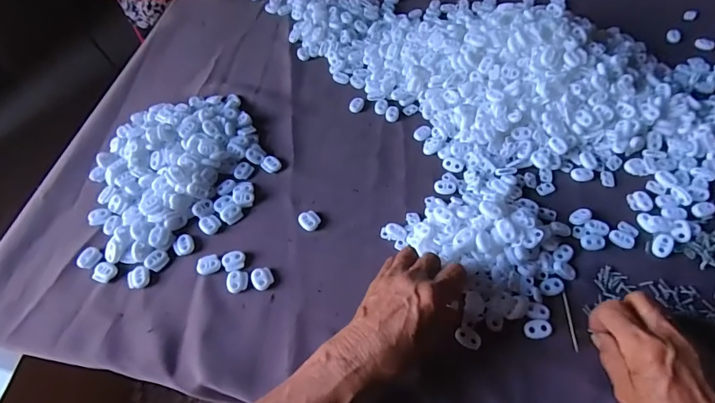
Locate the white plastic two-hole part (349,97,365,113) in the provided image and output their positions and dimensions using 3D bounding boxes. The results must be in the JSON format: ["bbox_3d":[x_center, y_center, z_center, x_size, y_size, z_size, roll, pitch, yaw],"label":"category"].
[{"bbox_3d":[0.000,-0.120,0.516,0.016,0.005,0.023,15,59,12],"label":"white plastic two-hole part"}]

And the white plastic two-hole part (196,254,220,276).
[{"bbox_3d":[-0.147,0.062,0.408,0.022,0.005,0.018,-26,60,-13],"label":"white plastic two-hole part"}]

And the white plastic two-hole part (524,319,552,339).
[{"bbox_3d":[0.157,0.111,0.361,0.022,0.004,0.016,-8,57,-3],"label":"white plastic two-hole part"}]

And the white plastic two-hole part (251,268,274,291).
[{"bbox_3d":[-0.091,0.074,0.399,0.019,0.005,0.021,-31,61,-16],"label":"white plastic two-hole part"}]

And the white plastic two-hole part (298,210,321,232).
[{"bbox_3d":[-0.050,0.019,0.430,0.022,0.005,0.021,37,66,23],"label":"white plastic two-hole part"}]

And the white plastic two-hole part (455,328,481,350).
[{"bbox_3d":[0.096,0.118,0.360,0.022,0.004,0.015,25,62,18],"label":"white plastic two-hole part"}]

